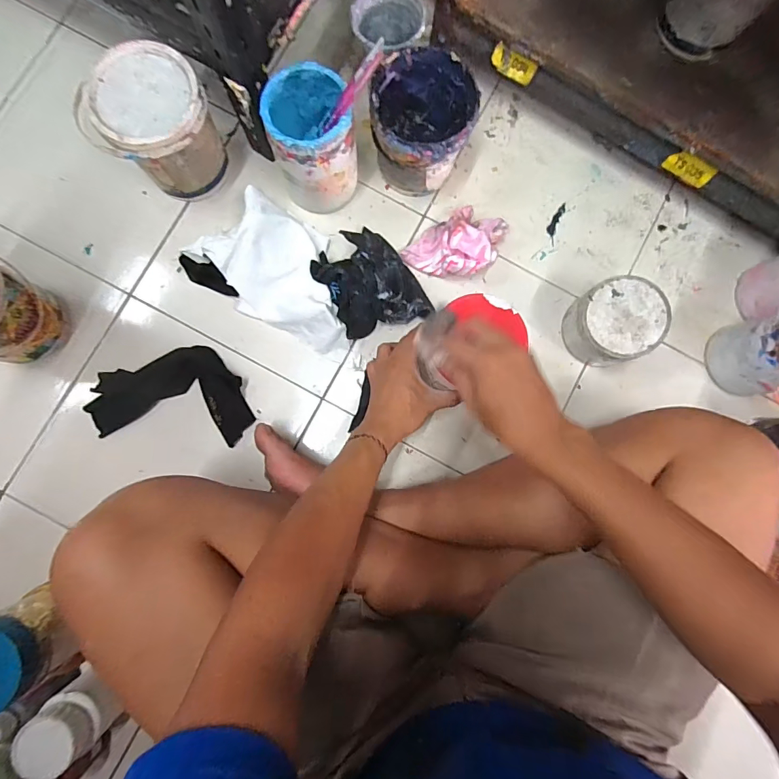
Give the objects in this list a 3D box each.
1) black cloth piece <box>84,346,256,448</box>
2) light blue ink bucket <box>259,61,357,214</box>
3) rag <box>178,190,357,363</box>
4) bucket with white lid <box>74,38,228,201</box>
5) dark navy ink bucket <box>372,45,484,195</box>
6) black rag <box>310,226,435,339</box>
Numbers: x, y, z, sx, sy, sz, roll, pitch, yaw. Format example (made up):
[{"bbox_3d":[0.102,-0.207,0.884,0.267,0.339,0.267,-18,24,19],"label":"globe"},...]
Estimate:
[{"bbox_3d":[-0.285,0.004,0.535,0.203,0.023,0.118,5,84,-2],"label":"black cloth piece"},{"bbox_3d":[-0.094,-0.307,0.518,0.101,0.142,0.110,-21,86,-4],"label":"light blue ink bucket"},{"bbox_3d":[-0.142,-0.162,0.536,0.243,0.063,0.150,26,84,0],"label":"rag"},{"bbox_3d":[-0.281,-0.318,0.513,0.128,0.127,0.131,0,84,-2],"label":"bucket with white lid"},{"bbox_3d":[0.039,-0.334,0.533,0.121,0.121,0.126,0,84,-2],"label":"dark navy ink bucket"},{"bbox_3d":[-0.023,-0.140,0.547,0.120,0.049,0.133,-29,86,-5],"label":"black rag"}]

